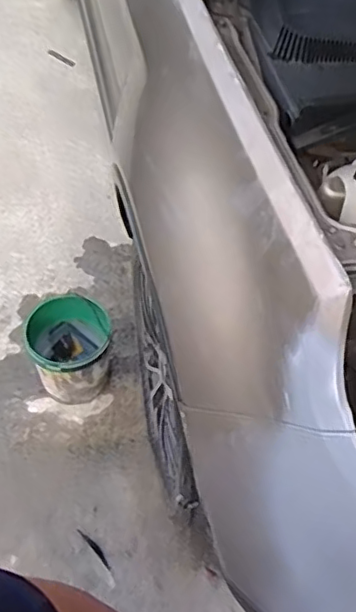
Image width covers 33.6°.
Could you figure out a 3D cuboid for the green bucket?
[{"bbox_3d":[-0.298,0.130,1.633,0.210,0.242,0.228,1,53,-2],"label":"green bucket"}]

